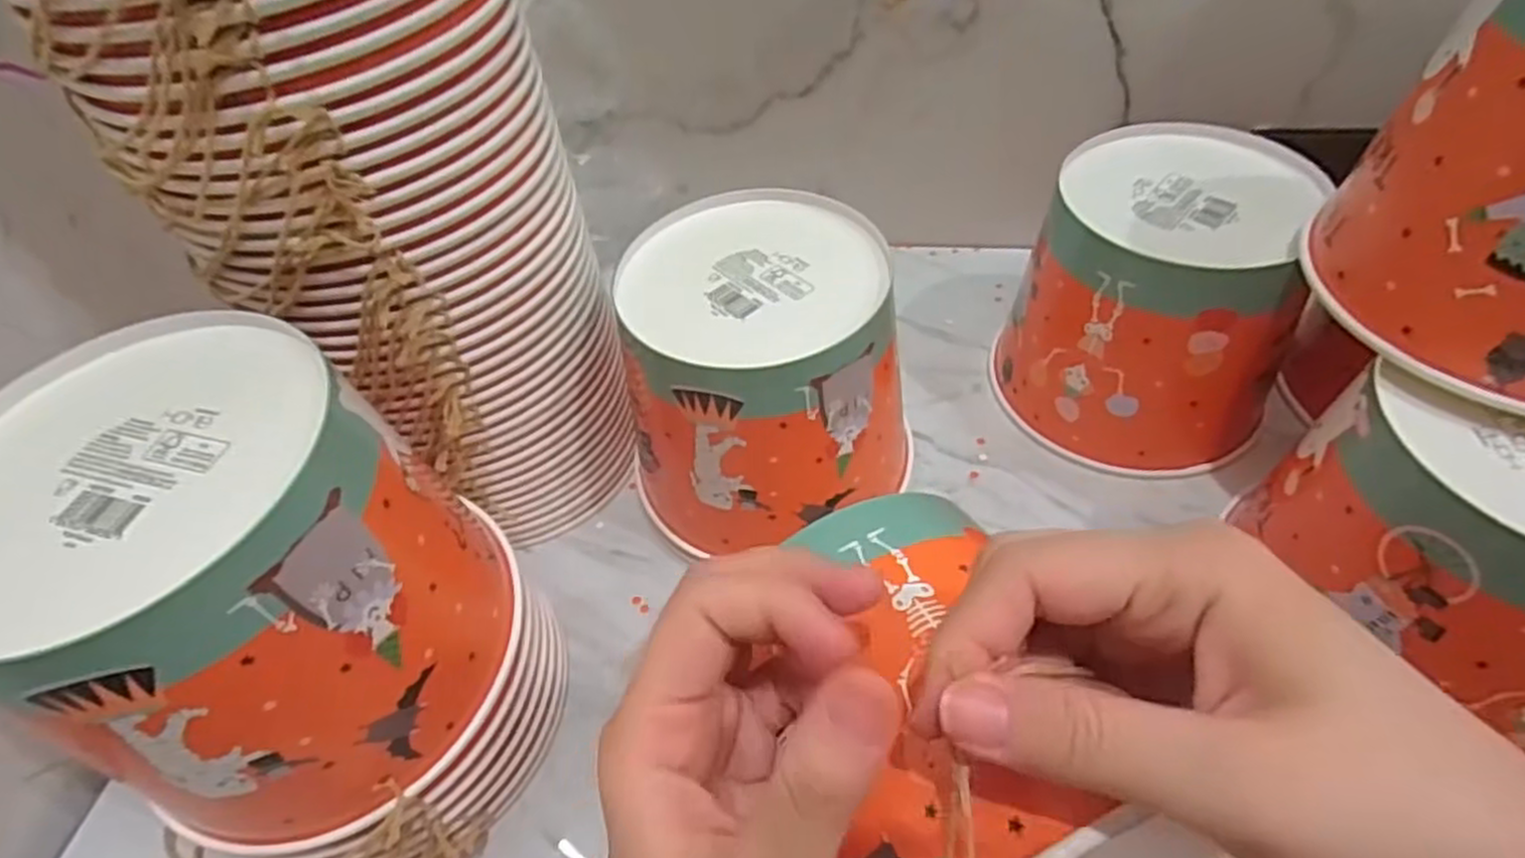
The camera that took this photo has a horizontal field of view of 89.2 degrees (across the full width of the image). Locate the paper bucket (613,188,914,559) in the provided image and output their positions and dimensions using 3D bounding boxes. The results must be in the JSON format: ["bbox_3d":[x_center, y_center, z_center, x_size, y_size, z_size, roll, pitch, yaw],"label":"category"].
[{"bbox_3d":[0.001,-0.021,0.414,0.130,0.145,0.134,-3,49,4],"label":"paper bucket"}]

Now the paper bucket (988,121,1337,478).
[{"bbox_3d":[0.223,-0.068,0.436,0.141,0.139,0.131,-3,49,4],"label":"paper bucket"}]

